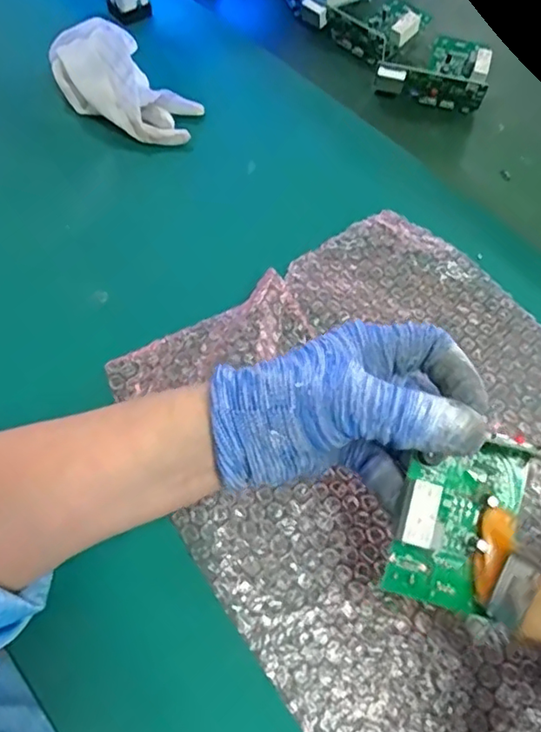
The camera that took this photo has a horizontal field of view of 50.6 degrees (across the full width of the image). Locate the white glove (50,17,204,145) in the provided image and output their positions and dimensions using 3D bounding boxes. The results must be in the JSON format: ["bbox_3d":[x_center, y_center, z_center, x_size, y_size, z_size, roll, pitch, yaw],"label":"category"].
[{"bbox_3d":[-0.130,-0.246,0.496,0.154,0.045,0.075,41,65,5],"label":"white glove"}]

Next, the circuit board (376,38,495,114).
[{"bbox_3d":[0.155,-0.288,0.552,0.100,0.034,0.087,10,62,3],"label":"circuit board"}]

